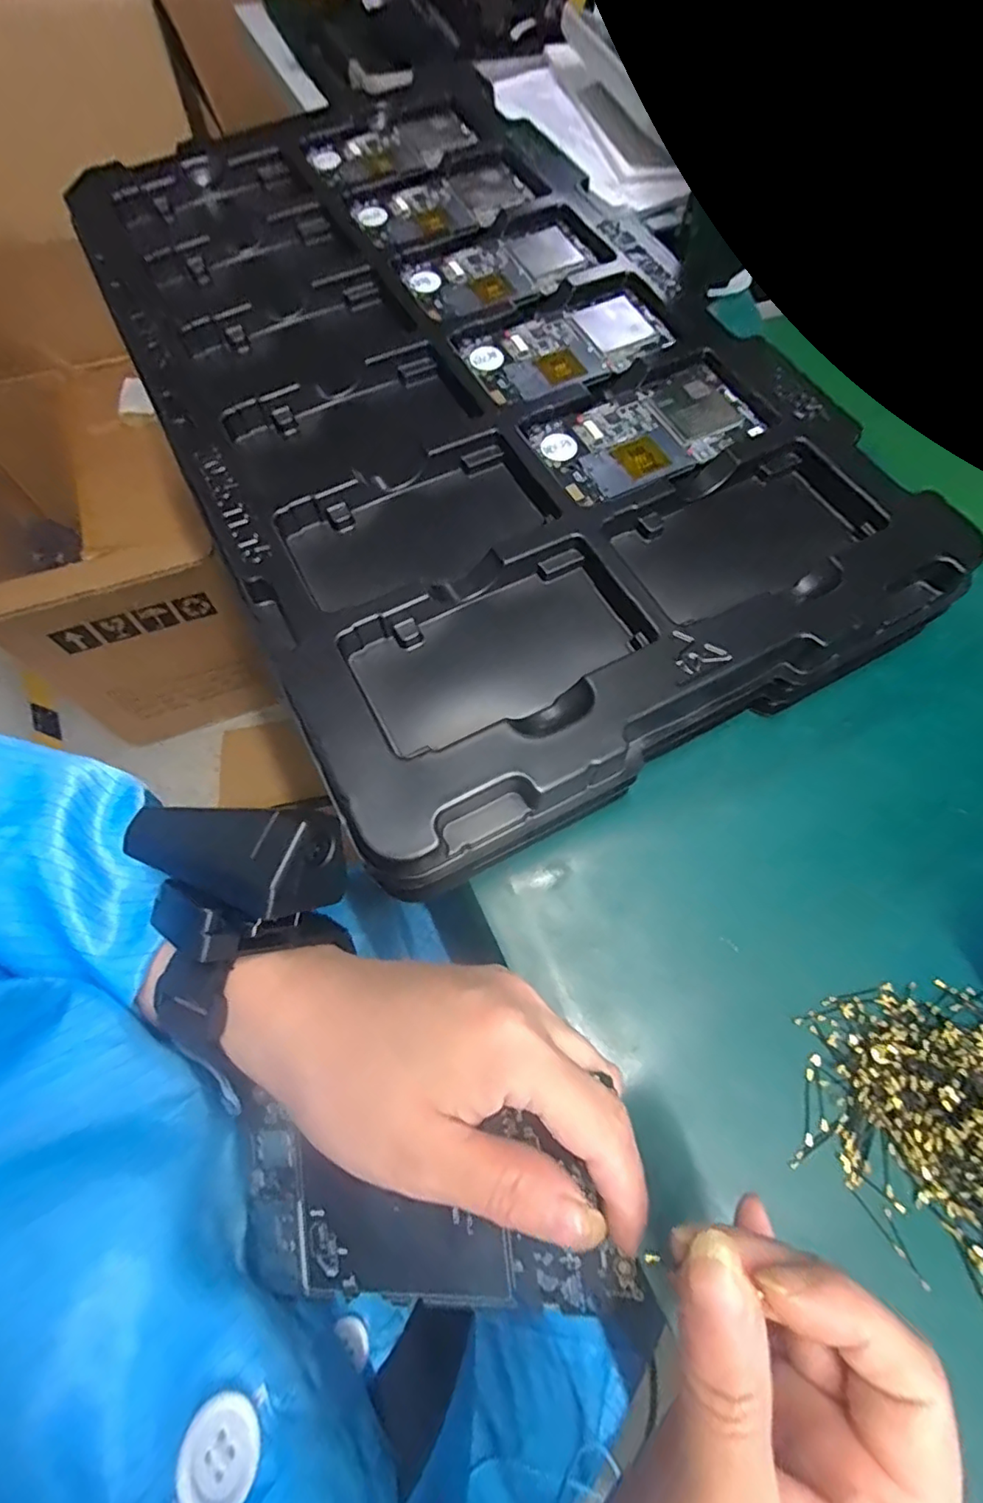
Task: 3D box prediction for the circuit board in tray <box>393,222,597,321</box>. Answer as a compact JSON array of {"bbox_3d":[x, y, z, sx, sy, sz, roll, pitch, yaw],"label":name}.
[{"bbox_3d":[0.004,-0.319,0.372,0.118,0.004,0.068,-25,71,-13],"label":"circuit board in tray"}]

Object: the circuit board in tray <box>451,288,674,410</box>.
[{"bbox_3d":[0.049,-0.247,0.344,0.124,0.006,0.068,-24,71,-13],"label":"circuit board in tray"}]

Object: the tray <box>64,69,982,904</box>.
[{"bbox_3d":[-0.032,-0.238,0.361,0.329,0.057,0.571,-26,71,-13],"label":"tray"}]

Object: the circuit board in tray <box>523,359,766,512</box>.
[{"bbox_3d":[0.090,-0.179,0.317,0.125,0.007,0.067,-25,71,-13],"label":"circuit board in tray"}]

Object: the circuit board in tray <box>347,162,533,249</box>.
[{"bbox_3d":[-0.035,-0.390,0.399,0.121,0.004,0.069,-24,71,-13],"label":"circuit board in tray"}]

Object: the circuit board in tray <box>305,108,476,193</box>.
[{"bbox_3d":[-0.075,-0.460,0.429,0.123,0.004,0.070,-21,70,-11],"label":"circuit board in tray"}]

